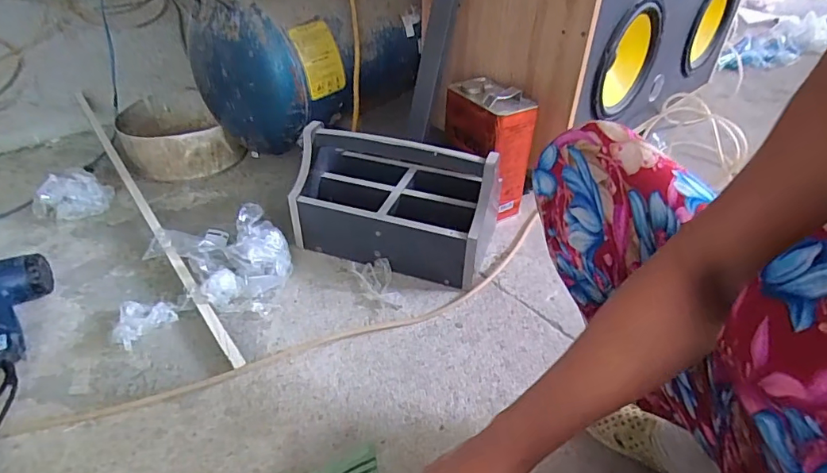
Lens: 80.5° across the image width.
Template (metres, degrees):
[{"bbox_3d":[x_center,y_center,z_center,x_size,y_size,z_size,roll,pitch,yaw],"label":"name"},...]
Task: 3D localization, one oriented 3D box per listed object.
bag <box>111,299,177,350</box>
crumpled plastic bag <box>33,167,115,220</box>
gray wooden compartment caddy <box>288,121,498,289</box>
[{"bbox_3d":[-0.427,0.125,0.762,0.079,0.035,0.087,28,41,28],"label":"bag"},{"bbox_3d":[-0.676,-0.085,0.975,0.110,0.063,0.132,23,42,25],"label":"crumpled plastic bag"},{"bbox_3d":[-0.030,-0.080,0.907,0.346,0.207,0.197,14,39,14],"label":"gray wooden compartment caddy"}]

